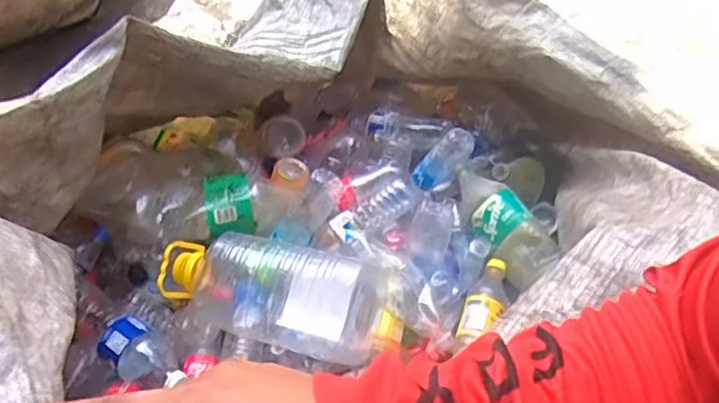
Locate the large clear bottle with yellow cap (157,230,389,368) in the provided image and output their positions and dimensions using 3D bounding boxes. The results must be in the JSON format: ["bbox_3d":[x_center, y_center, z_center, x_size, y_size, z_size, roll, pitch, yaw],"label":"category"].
[{"bbox_3d":[-0.127,0.134,0.924,0.309,0.154,0.136,11,48,16],"label":"large clear bottle with yellow cap"}]

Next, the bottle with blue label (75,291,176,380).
[{"bbox_3d":[-0.347,0.196,0.916,0.201,0.060,0.074,25,53,27],"label":"bottle with blue label"}]

